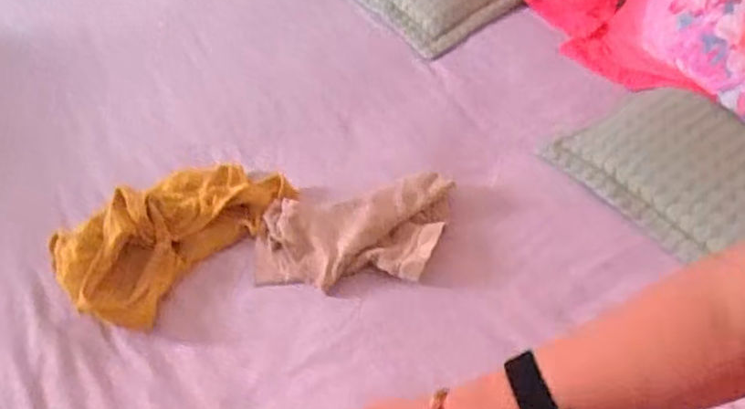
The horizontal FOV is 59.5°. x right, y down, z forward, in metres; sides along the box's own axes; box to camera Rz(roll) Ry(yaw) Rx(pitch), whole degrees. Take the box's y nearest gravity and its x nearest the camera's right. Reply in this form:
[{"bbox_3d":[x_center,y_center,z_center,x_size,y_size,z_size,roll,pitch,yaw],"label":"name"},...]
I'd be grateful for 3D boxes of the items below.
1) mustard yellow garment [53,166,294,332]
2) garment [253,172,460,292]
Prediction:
[{"bbox_3d":[-0.233,0.024,0.765,0.149,0.066,0.276,34,55,30],"label":"mustard yellow garment"},{"bbox_3d":[-0.018,0.036,0.755,0.230,0.043,0.132,-8,46,-6],"label":"garment"}]

